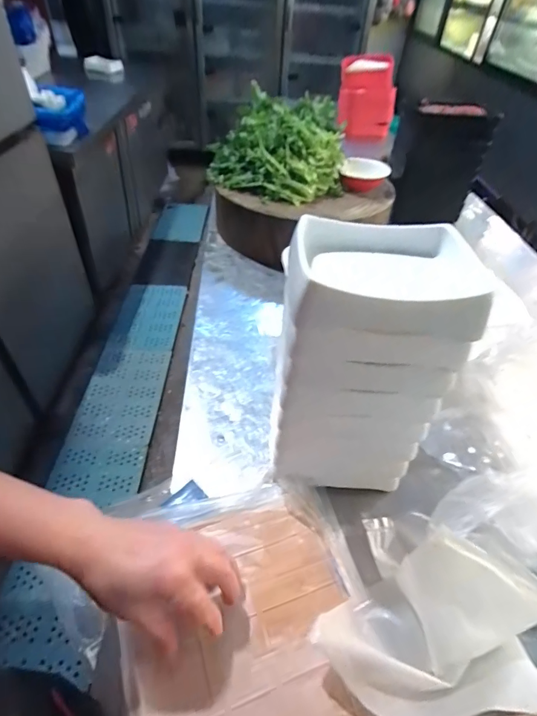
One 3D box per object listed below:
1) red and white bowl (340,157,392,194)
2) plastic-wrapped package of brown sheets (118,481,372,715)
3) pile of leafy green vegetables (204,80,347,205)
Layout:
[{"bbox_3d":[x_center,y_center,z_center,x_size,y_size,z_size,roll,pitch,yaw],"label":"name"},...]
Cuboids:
[{"bbox_3d":[0.213,-0.405,0.873,0.098,0.048,0.093,3,45,-3],"label":"red and white bowl"},{"bbox_3d":[-0.020,0.241,0.357,0.215,0.019,0.241,-9,47,-15],"label":"plastic-wrapped package of brown sheets"},{"bbox_3d":[0.020,-0.462,0.860,0.276,0.140,0.240,4,45,-3],"label":"pile of leafy green vegetables"}]

